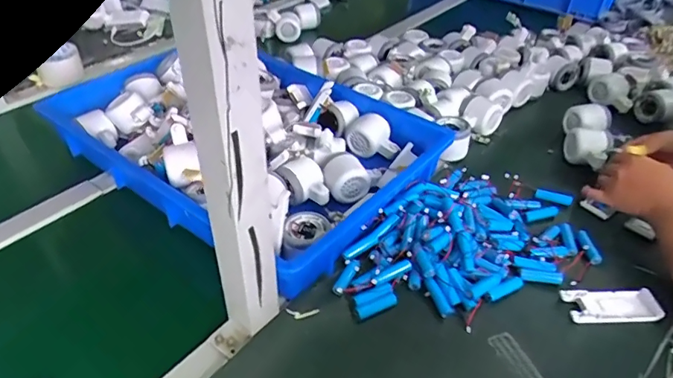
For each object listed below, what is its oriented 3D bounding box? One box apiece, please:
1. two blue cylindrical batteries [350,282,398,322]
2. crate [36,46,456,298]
[{"bbox_3d":[0.044,0.124,0.539,0.052,0.011,0.030,-13,42,-18],"label":"two blue cylindrical batteries"},{"bbox_3d":[-0.157,-0.096,0.746,0.549,0.088,0.361,28,46,28],"label":"crate"}]

